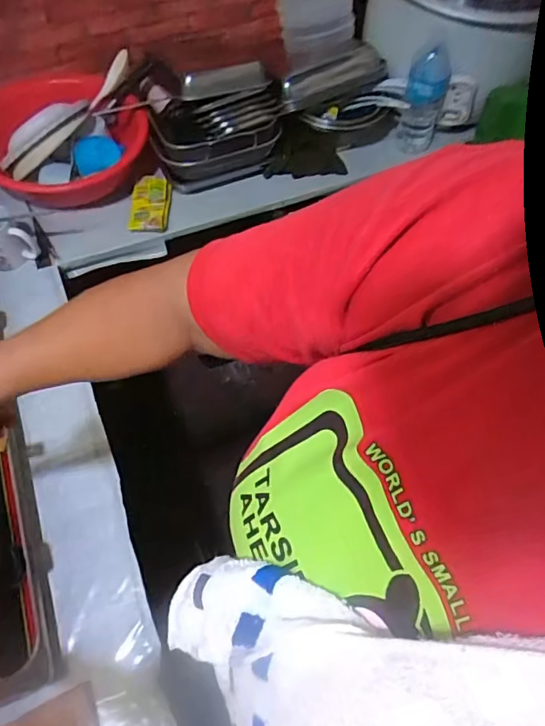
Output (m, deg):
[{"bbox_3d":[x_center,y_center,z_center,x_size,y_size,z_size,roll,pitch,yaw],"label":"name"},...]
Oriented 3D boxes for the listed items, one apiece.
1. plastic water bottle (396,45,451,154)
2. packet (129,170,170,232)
[{"bbox_3d":[0.336,-0.575,1.103,0.085,0.222,0.075,14,61,8],"label":"plastic water bottle"},{"bbox_3d":[-0.254,-0.348,1.038,0.078,0.026,0.158,1,60,0],"label":"packet"}]

